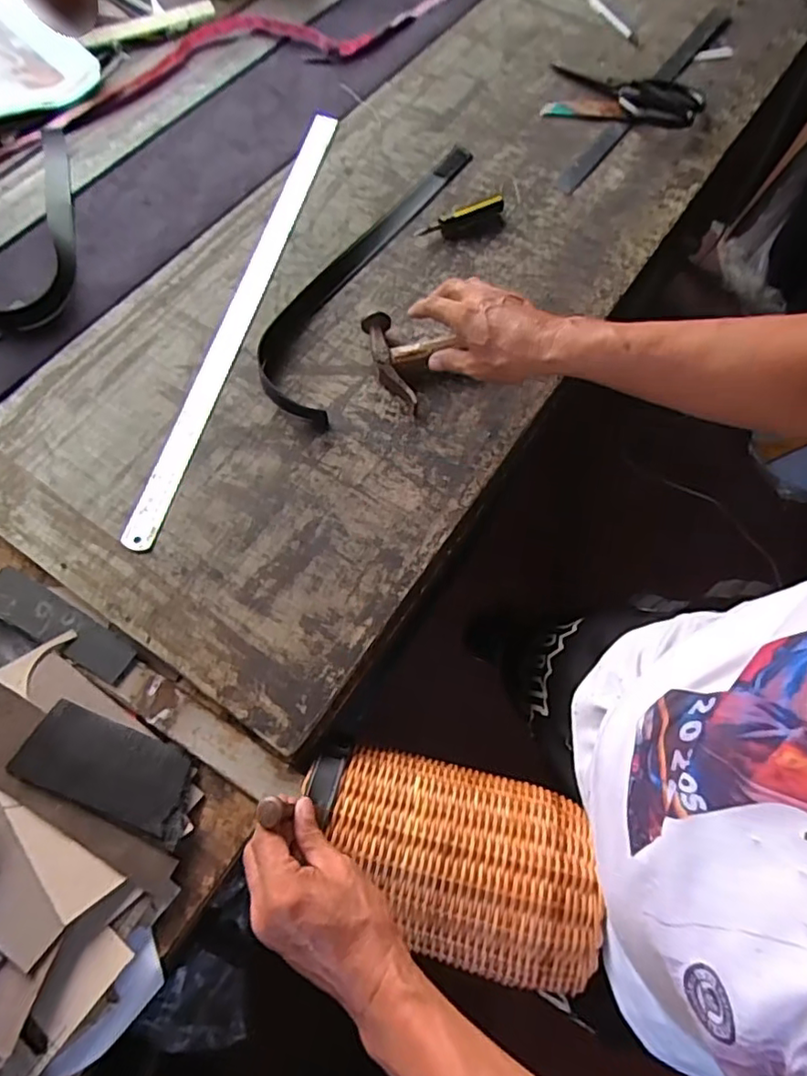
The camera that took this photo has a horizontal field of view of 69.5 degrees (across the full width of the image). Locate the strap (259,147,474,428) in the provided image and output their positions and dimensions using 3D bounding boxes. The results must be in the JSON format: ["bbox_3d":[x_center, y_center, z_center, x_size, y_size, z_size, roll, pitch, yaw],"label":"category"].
[{"bbox_3d":[-0.044,-0.323,0.669,0.103,0.032,0.439,21,69,6],"label":"strap"}]

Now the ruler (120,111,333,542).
[{"bbox_3d":[-0.179,-0.273,0.656,0.033,0.007,0.612,12,67,7],"label":"ruler"}]

